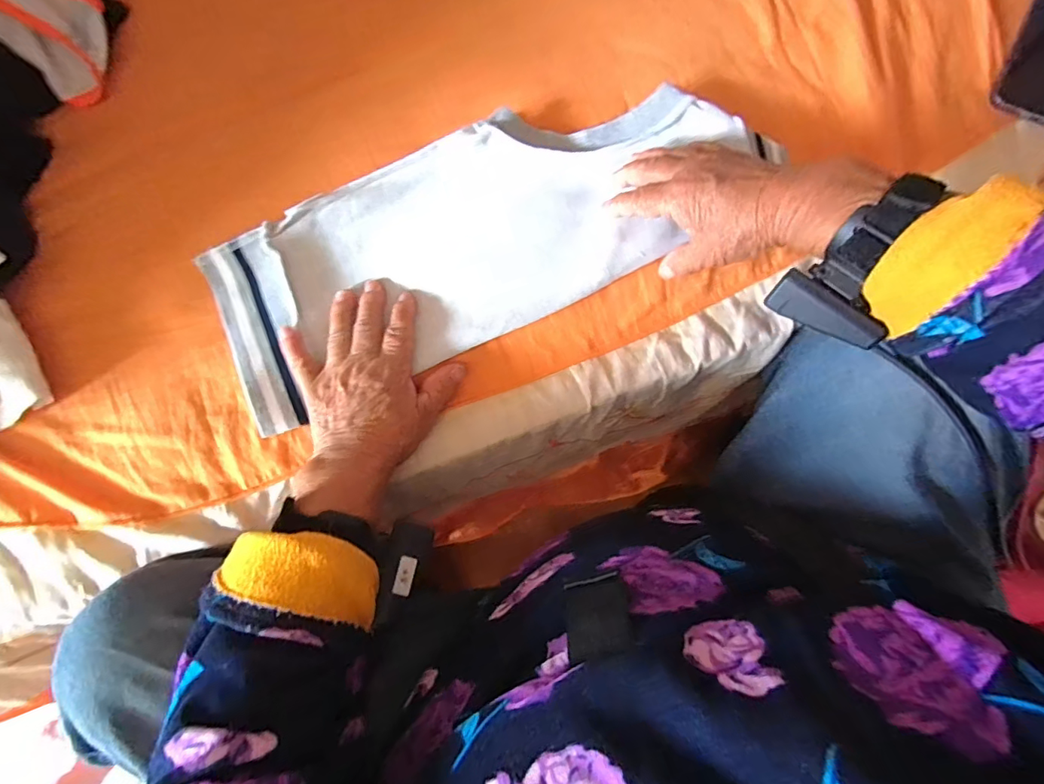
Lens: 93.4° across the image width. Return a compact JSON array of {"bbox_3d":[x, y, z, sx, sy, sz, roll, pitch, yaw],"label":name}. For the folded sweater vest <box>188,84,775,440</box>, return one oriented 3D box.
[{"bbox_3d":[-0.029,-0.127,0.404,0.445,0.030,0.167,-20,79,-2],"label":"folded sweater vest"}]

